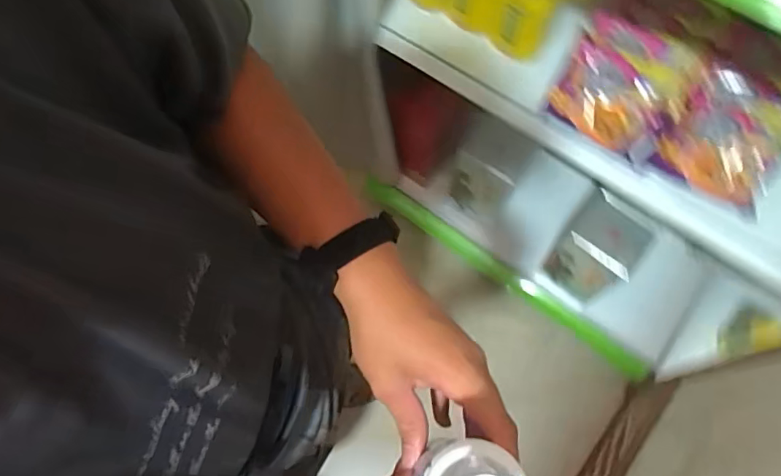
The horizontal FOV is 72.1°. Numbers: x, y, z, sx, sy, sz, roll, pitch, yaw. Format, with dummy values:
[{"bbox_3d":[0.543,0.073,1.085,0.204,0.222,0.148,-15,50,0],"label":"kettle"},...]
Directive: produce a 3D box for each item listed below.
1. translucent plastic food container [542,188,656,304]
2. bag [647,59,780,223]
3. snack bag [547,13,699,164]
[{"bbox_3d":[0.467,0.020,1.207,0.144,0.203,0.170,32,75,12],"label":"translucent plastic food container"},{"bbox_3d":[0.505,-0.157,0.790,0.166,0.096,0.165,32,75,12],"label":"bag"},{"bbox_3d":[0.355,-0.232,0.823,0.172,0.102,0.139,32,74,11],"label":"snack bag"}]

